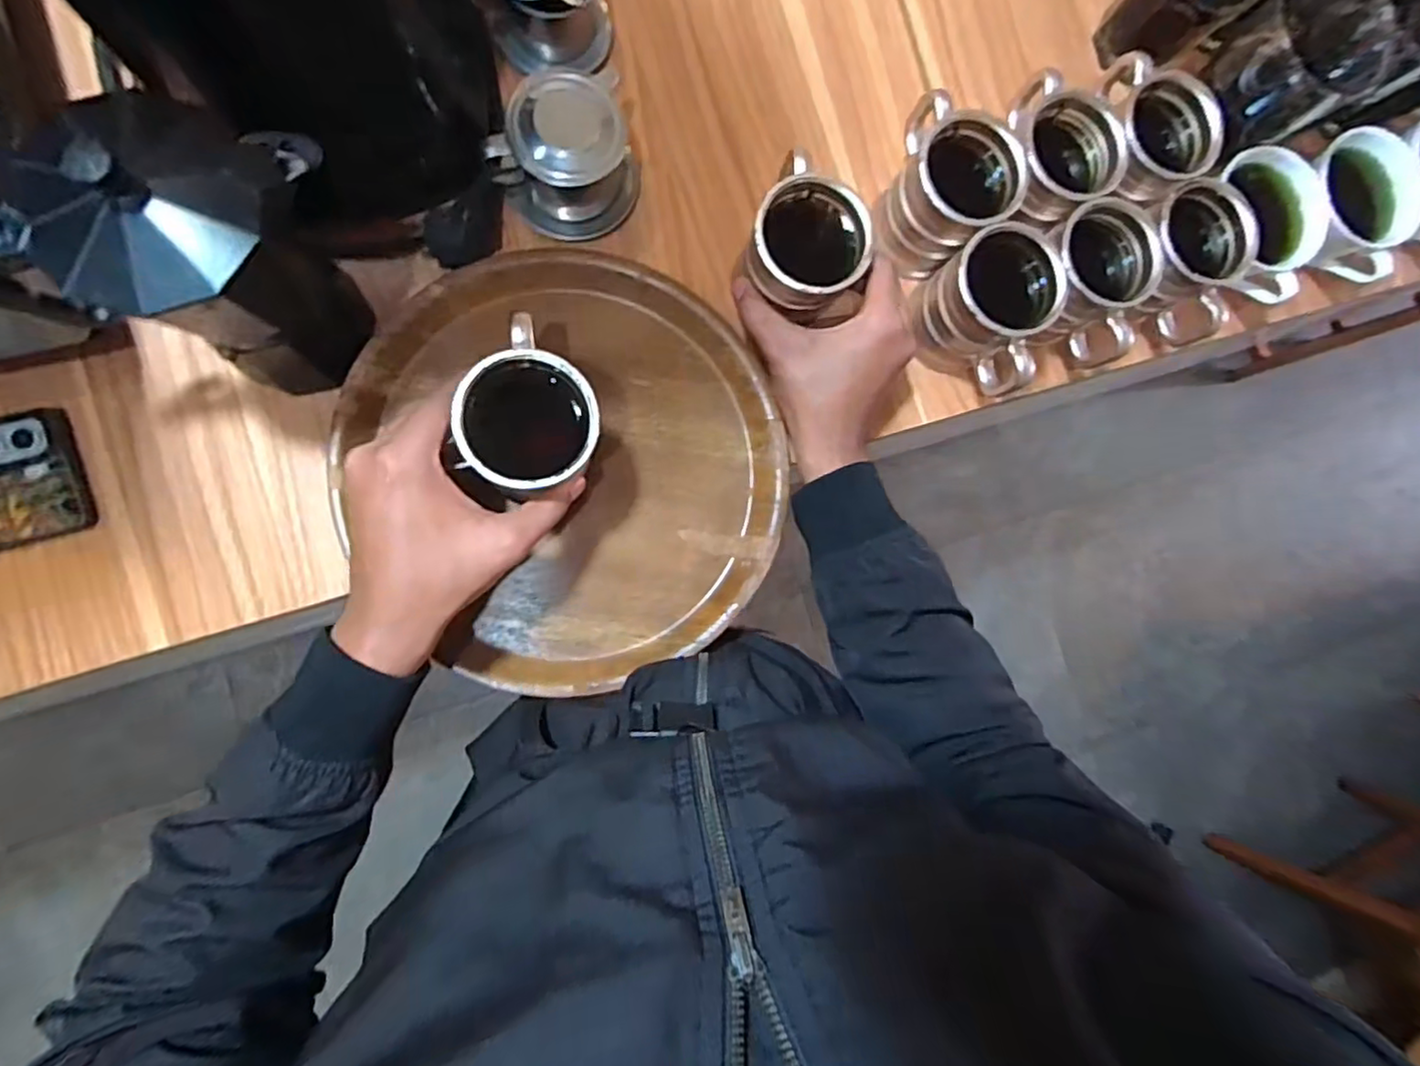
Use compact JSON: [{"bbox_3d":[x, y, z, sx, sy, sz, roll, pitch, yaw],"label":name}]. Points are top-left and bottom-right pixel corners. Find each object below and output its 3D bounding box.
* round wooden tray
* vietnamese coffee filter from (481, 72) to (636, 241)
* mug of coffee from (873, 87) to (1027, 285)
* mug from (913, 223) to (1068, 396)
[{"bbox_3d":[-0.086,-0.049,0.444,0.267,0.020,0.286,0,88,-9],"label":"round wooden tray"},{"bbox_3d":[-0.087,-0.249,0.425,0.080,0.068,0.091,37,83,-6],"label":"vietnamese coffee filter"},{"bbox_3d":[0.155,-0.242,0.457,0.091,0.088,0.074,45,82,-5],"label":"mug of coffee"},{"bbox_3d":[0.195,-0.157,0.461,0.090,0.092,0.075,43,83,-5],"label":"mug"}]

